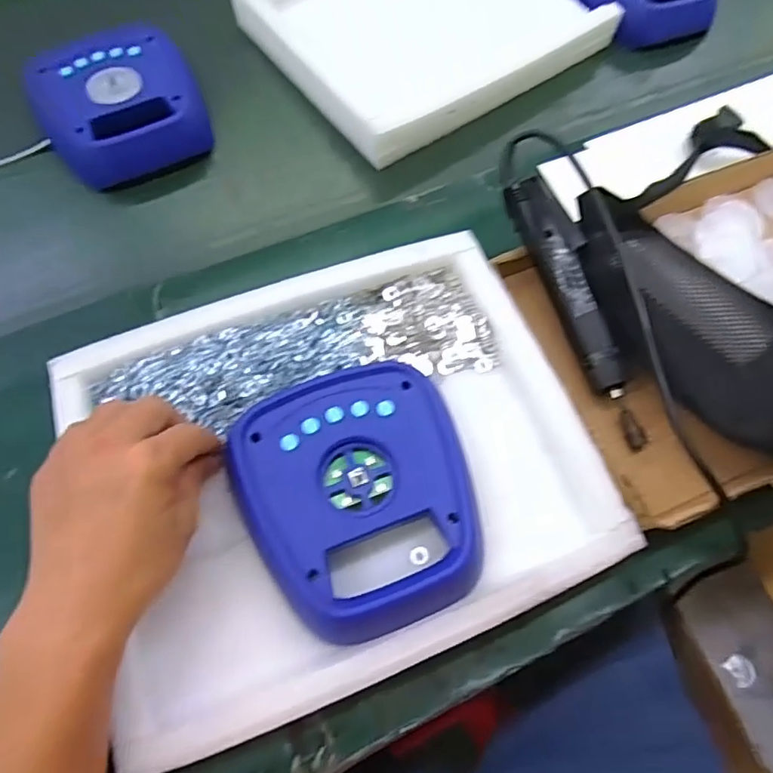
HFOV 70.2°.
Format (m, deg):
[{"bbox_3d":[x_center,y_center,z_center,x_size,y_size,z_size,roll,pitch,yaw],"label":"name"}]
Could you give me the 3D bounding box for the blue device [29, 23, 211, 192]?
[{"bbox_3d":[-0.278,-0.293,0.575,0.158,0.049,0.169,-28,70,-13],"label":"blue device"}]

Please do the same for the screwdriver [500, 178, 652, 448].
[{"bbox_3d":[0.166,-0.069,0.466,0.037,0.049,0.242,-19,68,-10],"label":"screwdriver"}]

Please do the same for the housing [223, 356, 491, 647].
[{"bbox_3d":[-0.015,0.072,0.375,0.147,0.027,0.174,-23,69,-11],"label":"housing"}]

